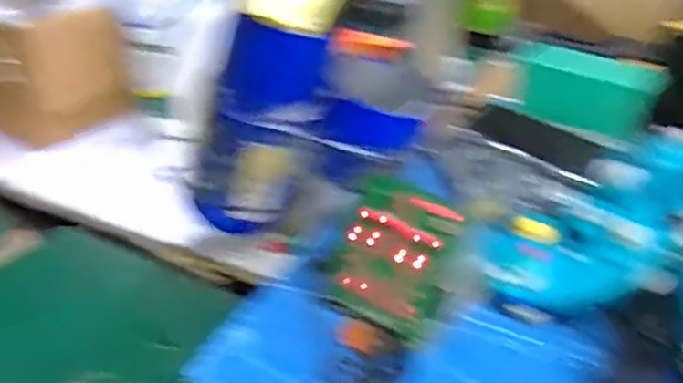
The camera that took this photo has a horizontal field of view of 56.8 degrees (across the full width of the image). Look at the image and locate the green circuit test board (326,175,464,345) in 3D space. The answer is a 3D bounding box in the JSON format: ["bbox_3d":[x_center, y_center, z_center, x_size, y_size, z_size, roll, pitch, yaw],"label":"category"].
[{"bbox_3d":[0.038,0.046,0.457,0.086,0.099,0.014,26,12,28],"label":"green circuit test board"}]

